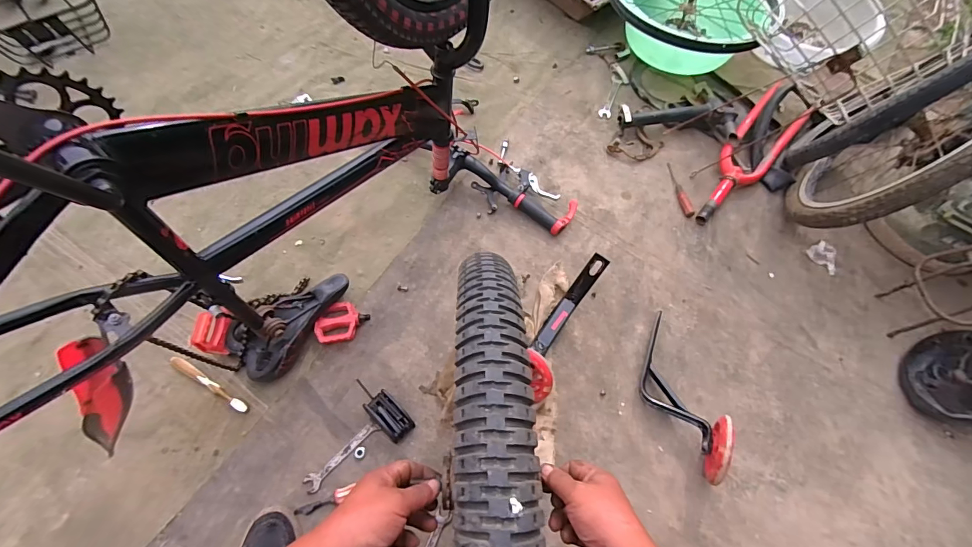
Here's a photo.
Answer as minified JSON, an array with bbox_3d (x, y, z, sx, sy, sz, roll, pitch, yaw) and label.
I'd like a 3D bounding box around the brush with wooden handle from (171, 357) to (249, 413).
[{"bbox_3d":[-0.485,0.193,0.735,0.169,0.014,0.017,30,68,11],"label":"brush with wooden handle"}]

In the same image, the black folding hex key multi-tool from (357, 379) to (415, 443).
[{"bbox_3d":[-0.178,0.232,0.728,0.126,0.030,0.047,43,71,15],"label":"black folding hex key multi-tool"}]

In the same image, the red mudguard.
[{"bbox_3d":[-0.517,0.172,0.559,0.074,0.227,0.056,49,34,18],"label":"red mudguard"}]

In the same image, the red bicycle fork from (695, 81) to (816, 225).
[{"bbox_3d":[0.586,-0.266,0.932,0.114,0.071,0.390,40,70,13],"label":"red bicycle fork"}]

